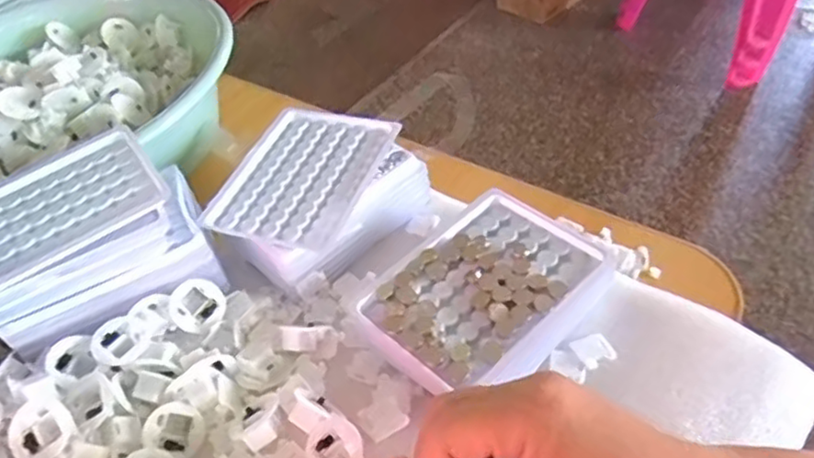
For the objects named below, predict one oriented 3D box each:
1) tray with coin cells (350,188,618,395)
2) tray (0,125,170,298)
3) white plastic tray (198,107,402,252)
[{"bbox_3d":[0.046,0.034,0.388,0.101,0.014,0.133,32,58,32],"label":"tray with coin cells"},{"bbox_3d":[-0.214,-0.010,0.398,0.131,0.011,0.096,-27,49,-18],"label":"tray"},{"bbox_3d":[-0.073,-0.040,0.465,0.095,0.007,0.128,12,50,20],"label":"white plastic tray"}]

